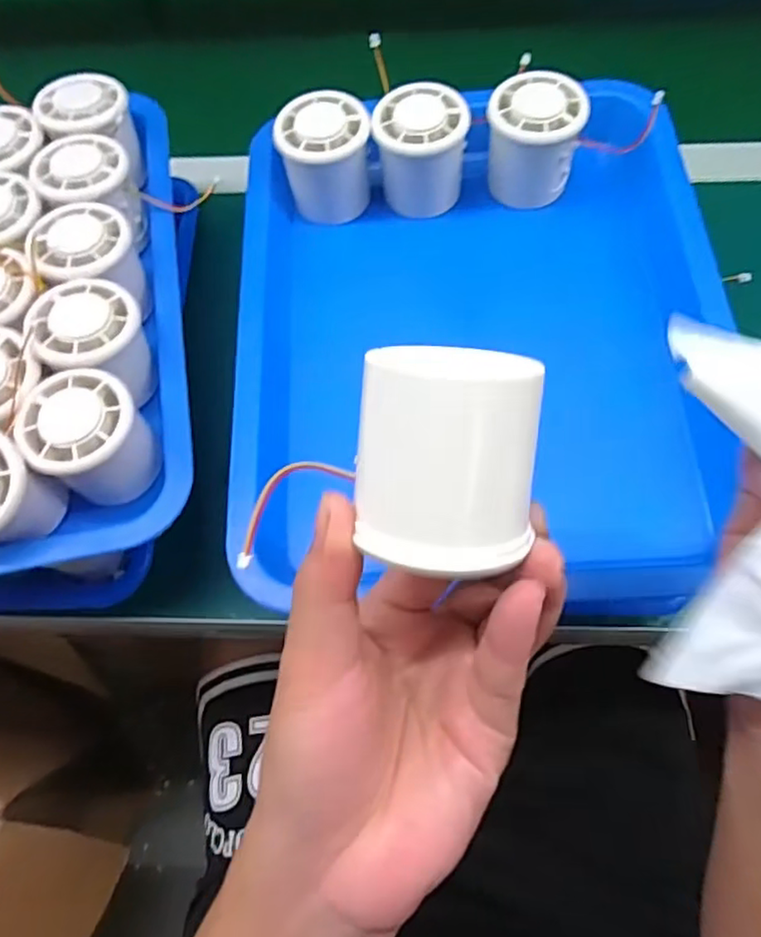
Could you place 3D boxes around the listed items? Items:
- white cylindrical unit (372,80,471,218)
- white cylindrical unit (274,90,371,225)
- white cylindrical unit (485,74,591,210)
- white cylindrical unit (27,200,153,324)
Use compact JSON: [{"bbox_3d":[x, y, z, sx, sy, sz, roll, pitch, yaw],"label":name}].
[{"bbox_3d":[0.026,-0.195,0.395,0.054,0.053,0.058,-1,65,3],"label":"white cylindrical unit"},{"bbox_3d":[-0.034,-0.193,0.399,0.053,0.053,0.055,-1,65,3],"label":"white cylindrical unit"},{"bbox_3d":[0.093,-0.200,0.392,0.054,0.053,0.054,7,66,6],"label":"white cylindrical unit"},{"bbox_3d":[-0.165,-0.122,0.370,0.055,0.042,0.055,-1,65,3],"label":"white cylindrical unit"}]

